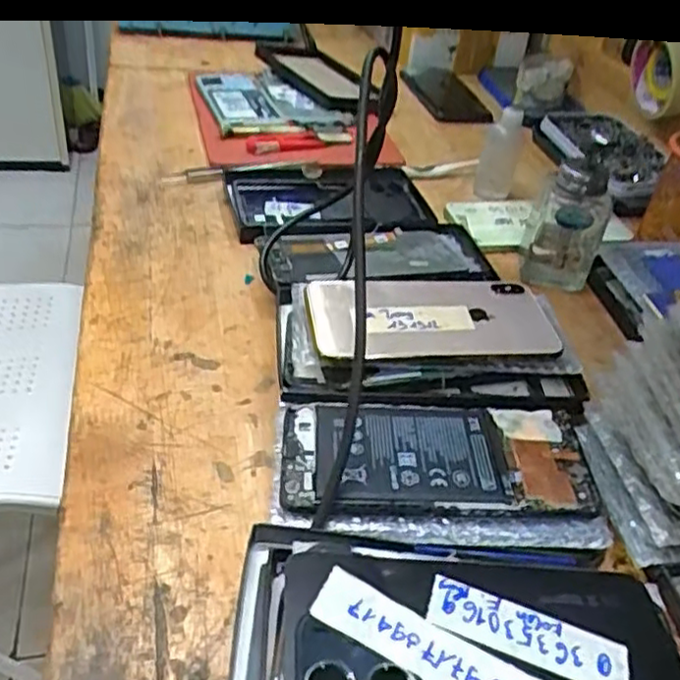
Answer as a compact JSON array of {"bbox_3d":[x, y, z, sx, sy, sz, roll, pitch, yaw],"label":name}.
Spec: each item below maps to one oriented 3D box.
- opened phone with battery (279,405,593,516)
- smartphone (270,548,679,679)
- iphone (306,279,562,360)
[{"bbox_3d":[0.051,0.061,0.370,0.160,0.010,0.080,-1,42,-7],"label":"opened phone with battery"},{"bbox_3d":[0.057,0.122,0.272,0.160,0.015,0.076,9,42,-6],"label":"smartphone"},{"bbox_3d":[0.059,-0.017,0.446,0.154,0.015,0.075,0,45,-9],"label":"iphone"}]

